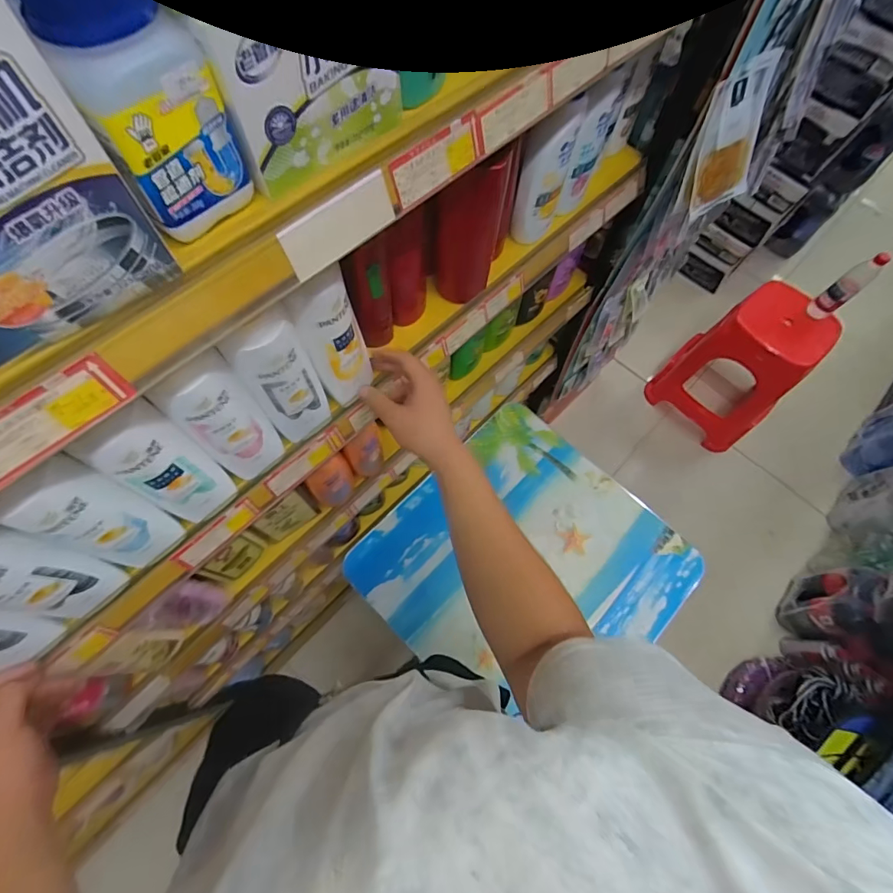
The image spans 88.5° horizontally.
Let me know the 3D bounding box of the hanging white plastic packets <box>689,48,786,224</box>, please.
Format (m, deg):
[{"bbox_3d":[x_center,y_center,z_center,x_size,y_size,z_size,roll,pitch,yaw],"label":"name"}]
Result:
[{"bbox_3d":[0.427,-0.452,0.679,0.130,0.185,0.011,-33,50,-11],"label":"hanging white plastic packets"}]

